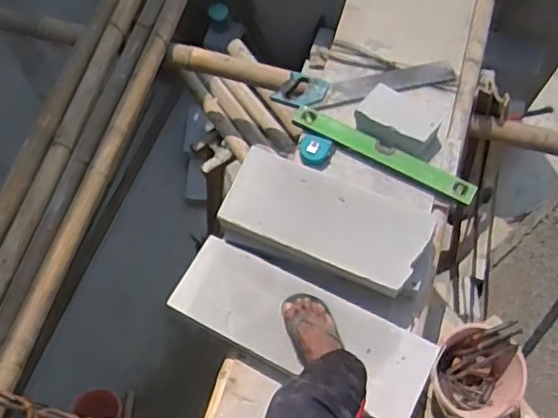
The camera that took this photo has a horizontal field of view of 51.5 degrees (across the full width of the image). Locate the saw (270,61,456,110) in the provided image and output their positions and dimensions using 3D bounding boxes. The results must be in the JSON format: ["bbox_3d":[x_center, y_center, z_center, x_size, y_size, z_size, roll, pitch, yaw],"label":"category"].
[{"bbox_3d":[0.246,-0.361,1.657,0.518,0.033,0.121,-6,66,-3],"label":"saw"}]

